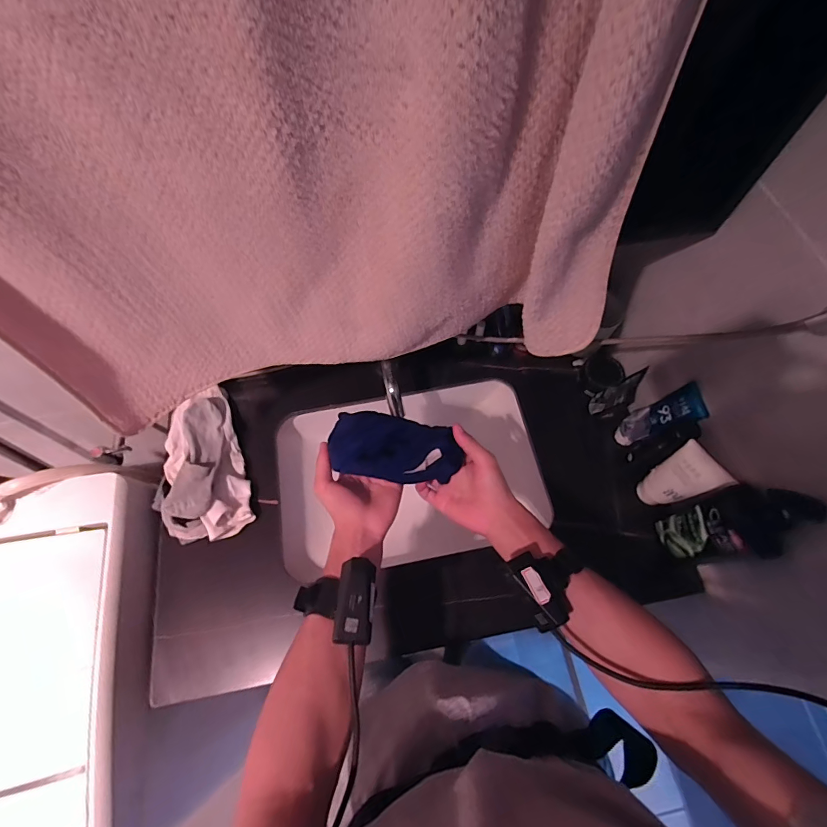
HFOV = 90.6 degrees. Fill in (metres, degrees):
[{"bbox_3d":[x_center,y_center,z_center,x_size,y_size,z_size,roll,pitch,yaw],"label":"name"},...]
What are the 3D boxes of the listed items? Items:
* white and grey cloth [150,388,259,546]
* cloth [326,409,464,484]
[{"bbox_3d":[-0.333,0.086,0.647,0.118,0.095,0.220,-18,66,-8],"label":"white and grey cloth"},{"bbox_3d":[-0.021,0.042,0.494,0.150,0.043,0.070,8,65,-2],"label":"cloth"}]

